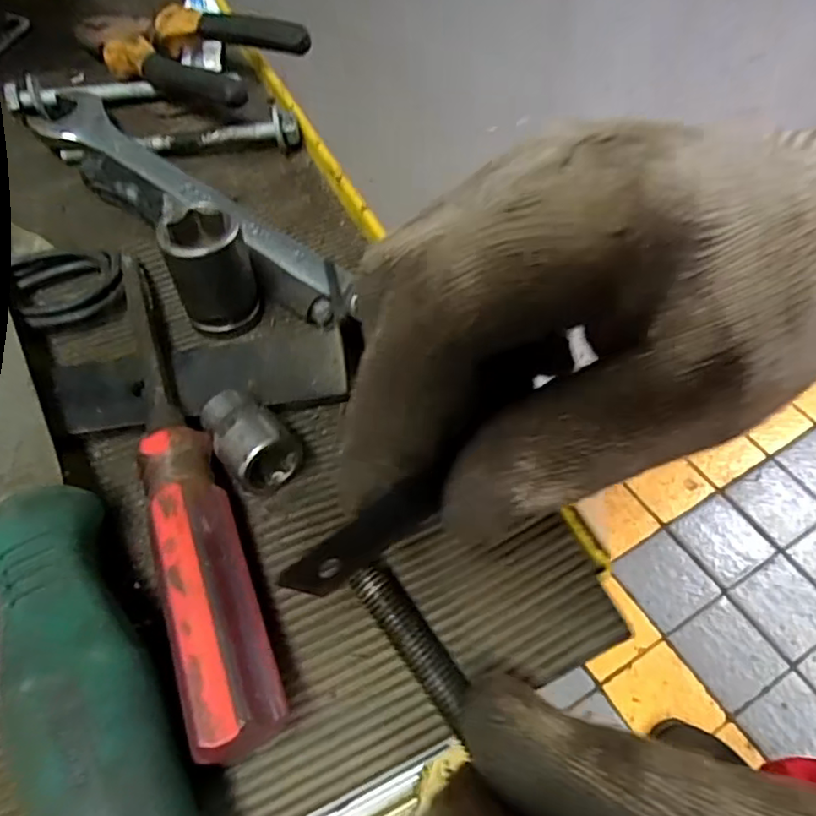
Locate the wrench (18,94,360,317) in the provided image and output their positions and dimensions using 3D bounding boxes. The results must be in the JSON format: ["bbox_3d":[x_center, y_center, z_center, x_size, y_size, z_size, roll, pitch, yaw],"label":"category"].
[{"bbox_3d":[-0.088,-0.082,0.241,0.170,0.014,0.031,36,62,23],"label":"wrench"}]

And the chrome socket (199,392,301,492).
[{"bbox_3d":[-0.046,0.007,0.176,0.019,0.015,0.030,-30,59,-20],"label":"chrome socket"}]

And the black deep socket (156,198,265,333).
[{"bbox_3d":[-0.064,-0.044,0.204,0.024,0.038,0.027,-17,56,-12],"label":"black deep socket"}]

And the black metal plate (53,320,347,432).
[{"bbox_3d":[-0.065,-0.011,0.199,0.089,0.004,0.031,-8,55,-6],"label":"black metal plate"}]

